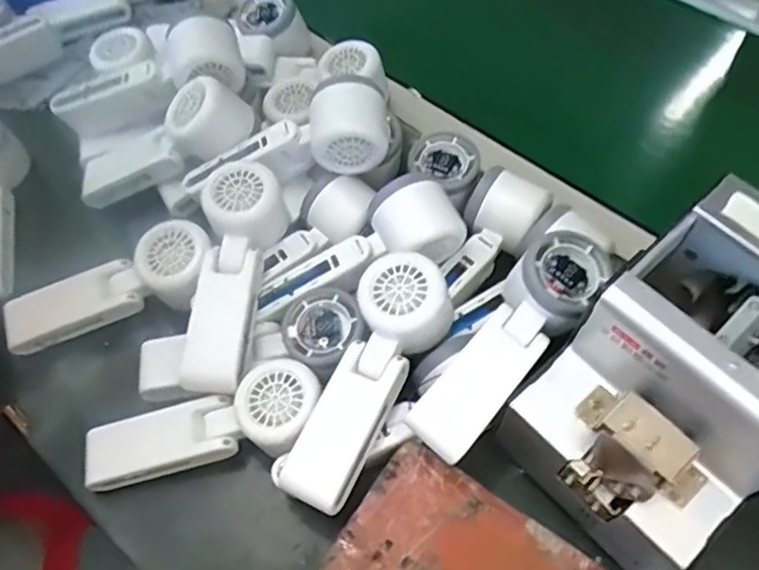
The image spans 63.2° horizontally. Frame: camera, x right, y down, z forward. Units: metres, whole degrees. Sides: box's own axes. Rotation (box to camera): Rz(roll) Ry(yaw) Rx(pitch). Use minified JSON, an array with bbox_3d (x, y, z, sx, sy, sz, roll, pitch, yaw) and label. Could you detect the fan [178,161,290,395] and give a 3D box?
[{"bbox_3d":[-0.106,-0.008,0.438,0.056,0.041,0.168,6,75,4],"label":"fan"}]

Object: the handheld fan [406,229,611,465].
[{"bbox_3d":[0.080,0.037,0.395,0.053,0.054,0.169,38,67,21],"label":"handheld fan"}]

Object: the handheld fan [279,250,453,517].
[{"bbox_3d":[-0.005,0.058,0.389,0.057,0.048,0.164,20,62,13],"label":"handheld fan"}]

